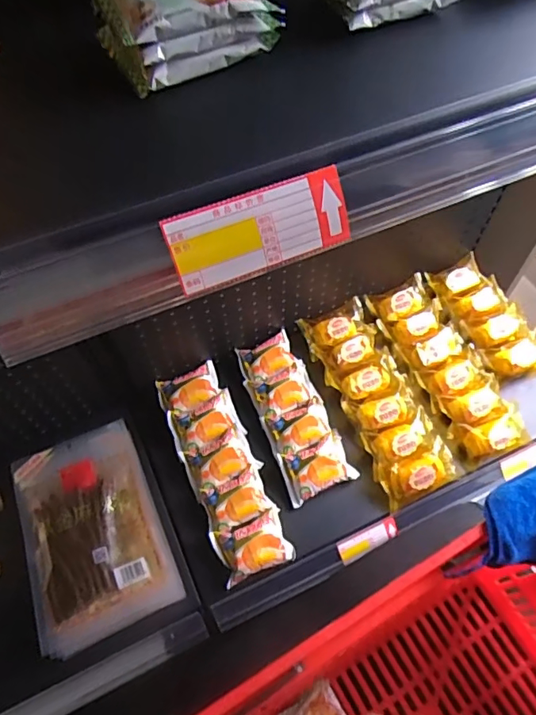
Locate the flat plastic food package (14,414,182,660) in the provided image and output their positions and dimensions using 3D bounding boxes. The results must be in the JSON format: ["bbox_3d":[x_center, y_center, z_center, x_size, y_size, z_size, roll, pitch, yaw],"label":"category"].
[{"bbox_3d":[-0.231,0.251,0.684,0.179,0.059,0.221,-23,62,-12],"label":"flat plastic food package"}]

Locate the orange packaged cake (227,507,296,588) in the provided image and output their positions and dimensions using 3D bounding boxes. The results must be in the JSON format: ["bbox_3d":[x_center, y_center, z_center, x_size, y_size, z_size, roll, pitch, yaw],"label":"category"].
[{"bbox_3d":[-0.018,0.260,0.709,0.094,0.035,0.072,-19,61,-10],"label":"orange packaged cake"}]

